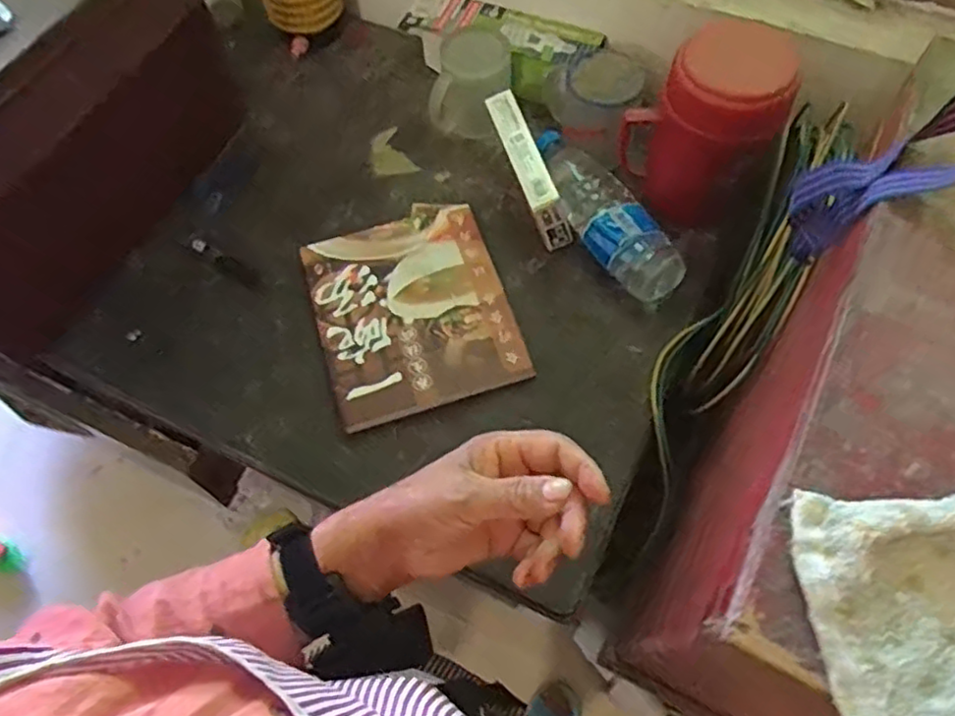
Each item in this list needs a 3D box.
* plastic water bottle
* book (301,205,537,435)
[{"bbox_3d":[0.126,-0.153,0.684,0.078,0.054,0.215,-27,68,-9],"label":"plastic water bottle"},{"bbox_3d":[-0.065,-0.052,0.666,0.187,0.018,0.216,-17,67,-5],"label":"book"}]

